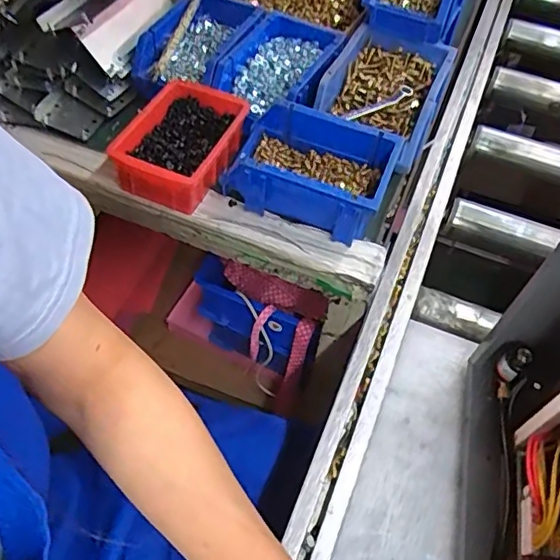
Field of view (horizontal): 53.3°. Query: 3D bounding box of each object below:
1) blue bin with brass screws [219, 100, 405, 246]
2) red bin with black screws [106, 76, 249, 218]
[{"bbox_3d":[0.031,-0.109,0.571,0.154,0.074,0.098,19,55,10],"label":"blue bin with brass screws"},{"bbox_3d":[-0.107,-0.146,0.598,0.109,0.054,0.141,17,55,8],"label":"red bin with black screws"}]

